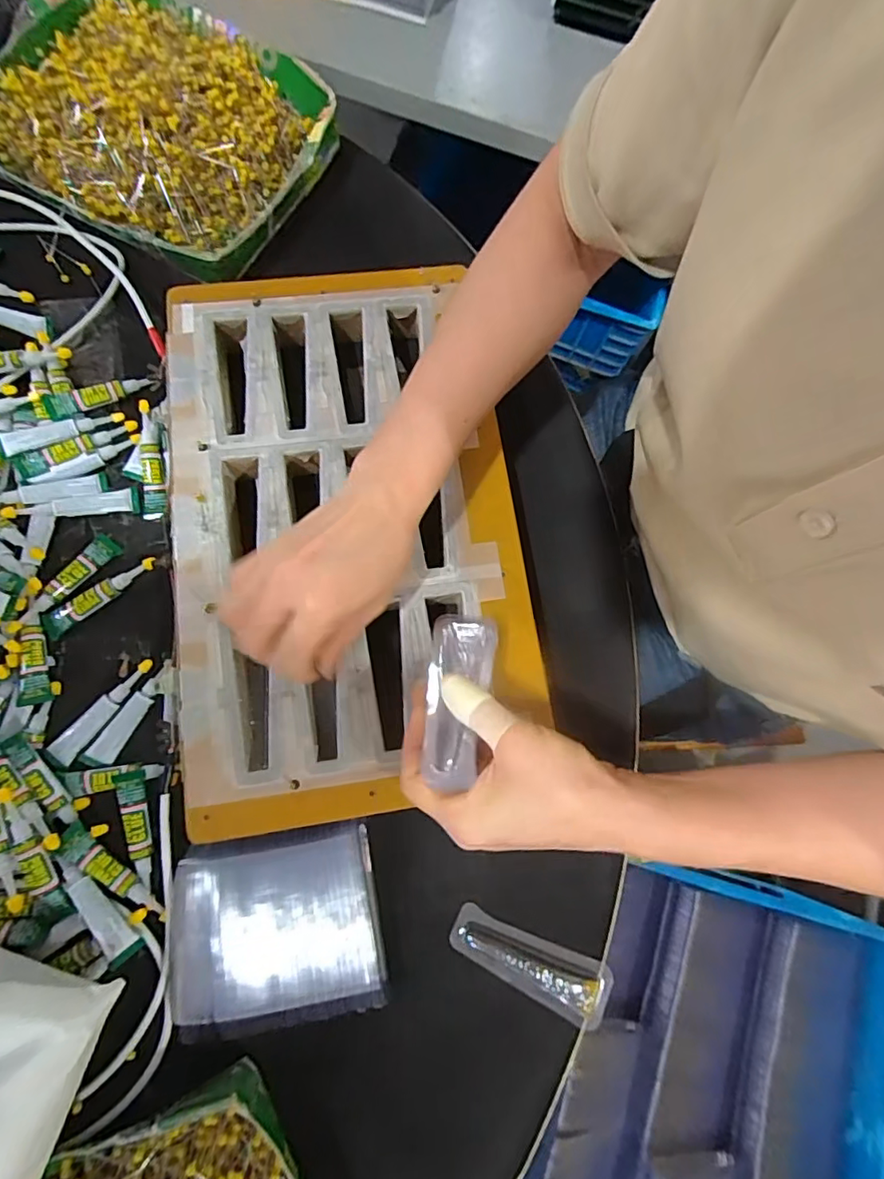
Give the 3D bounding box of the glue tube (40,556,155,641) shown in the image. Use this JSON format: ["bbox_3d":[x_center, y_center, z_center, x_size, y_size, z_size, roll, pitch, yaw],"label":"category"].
[{"bbox_3d":[-0.236,0.002,0.376,0.082,0.008,0.018,-36,82,-12],"label":"glue tube"}]

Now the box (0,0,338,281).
[{"bbox_3d":[-0.239,-0.390,0.453,0.283,0.050,0.214,25,76,1],"label":"box"}]

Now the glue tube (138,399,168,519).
[{"bbox_3d":[-0.211,-0.094,0.395,0.018,0.006,0.082,-5,92,-1],"label":"glue tube"}]

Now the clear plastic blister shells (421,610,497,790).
[{"bbox_3d":[0.009,0.062,0.313,0.038,0.029,0.105,9,44,2],"label":"clear plastic blister shells"}]

